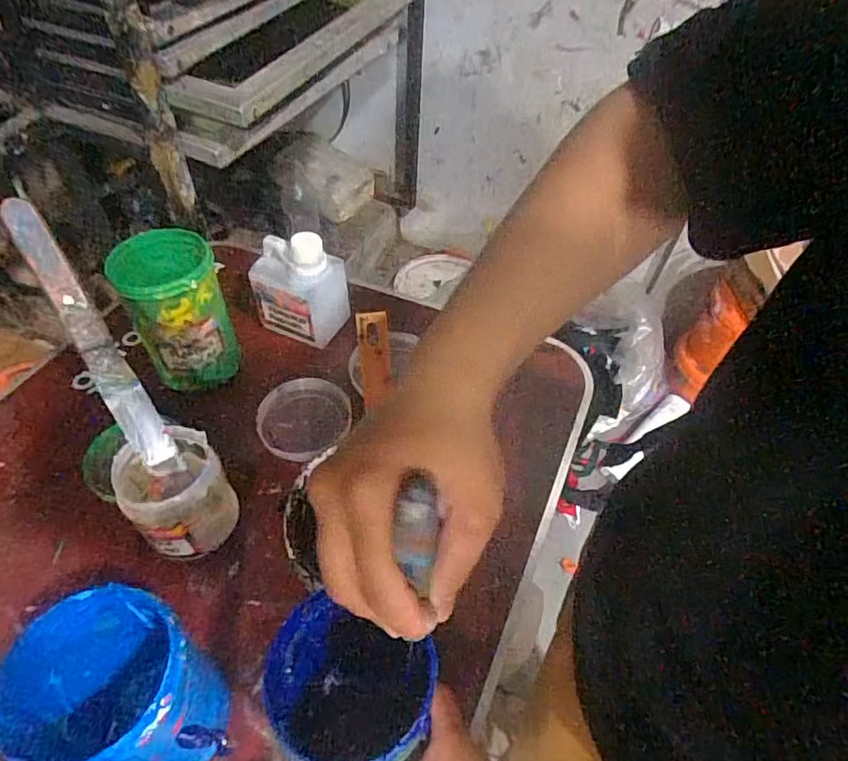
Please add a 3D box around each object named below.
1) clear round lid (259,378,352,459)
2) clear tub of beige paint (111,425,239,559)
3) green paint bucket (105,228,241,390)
[{"bbox_3d":[-0.129,0.038,0.603,0.096,0.023,0.081,-9,53,-12],"label":"clear round lid"},{"bbox_3d":[-0.214,0.100,0.488,0.078,0.081,0.083,2,52,-3],"label":"clear tub of beige paint"},{"bbox_3d":[-0.255,-0.073,0.585,0.096,0.138,0.099,-29,59,-24],"label":"green paint bucket"}]

